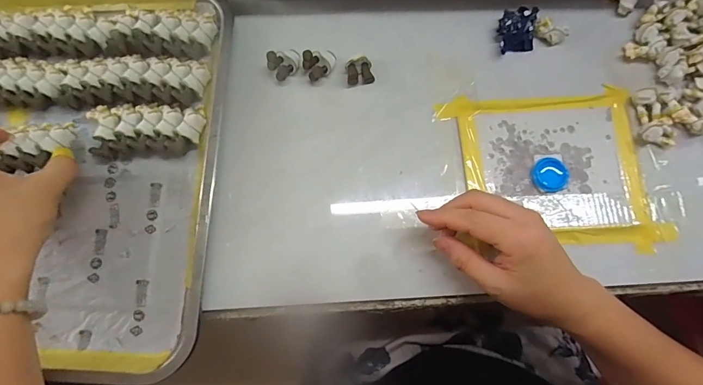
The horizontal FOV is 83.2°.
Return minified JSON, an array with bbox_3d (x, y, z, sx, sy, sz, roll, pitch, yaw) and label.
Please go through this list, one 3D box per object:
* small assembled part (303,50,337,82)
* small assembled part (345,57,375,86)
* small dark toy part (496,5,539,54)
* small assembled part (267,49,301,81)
[{"bbox_3d":[-0.029,-0.120,0.363,0.030,0.019,0.020,-33,79,-4],"label":"small assembled part"},{"bbox_3d":[0.008,-0.112,0.363,0.025,0.018,0.020,-12,78,0],"label":"small assembled part"},{"bbox_3d":[0.152,-0.151,0.366,0.034,0.029,0.037,-4,78,2],"label":"small dark toy part"},{"bbox_3d":[-0.061,-0.120,0.362,0.022,0.017,0.031,44,83,10],"label":"small assembled part"}]

